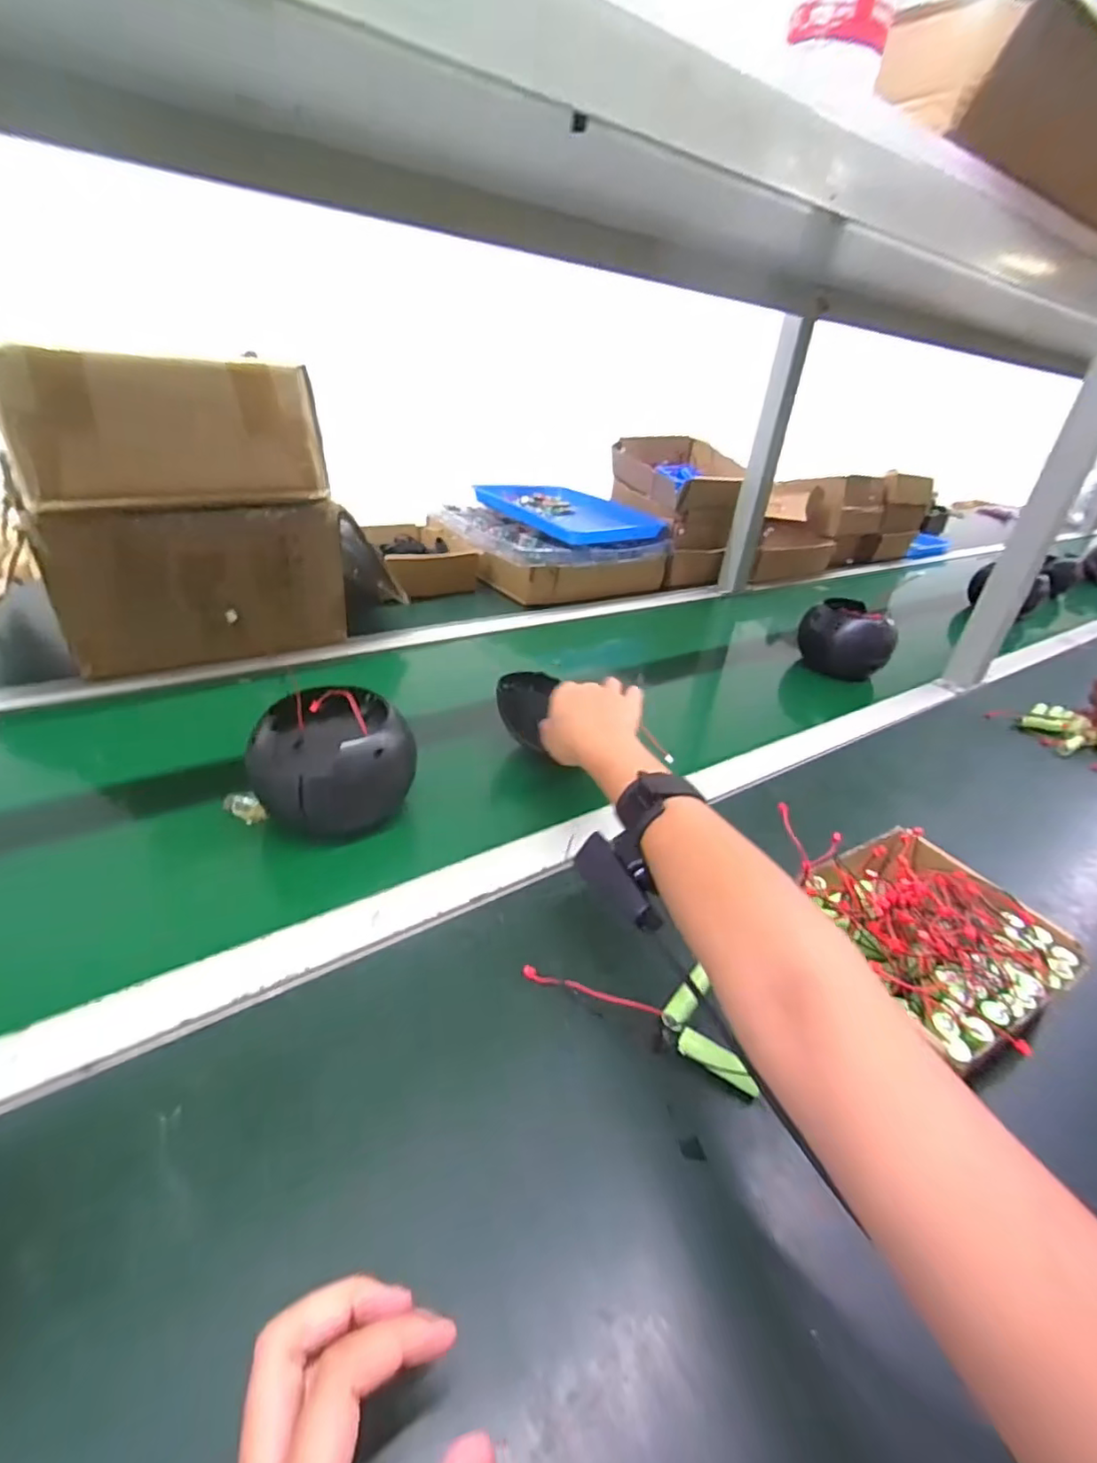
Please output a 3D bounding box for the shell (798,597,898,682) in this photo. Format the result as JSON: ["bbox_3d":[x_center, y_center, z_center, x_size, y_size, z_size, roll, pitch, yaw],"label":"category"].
[{"bbox_3d":[0.437,-0.139,0.885,0.096,0.087,0.100,-1,33,-13],"label":"shell"}]

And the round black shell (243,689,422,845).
[{"bbox_3d":[-0.179,0.027,0.497,0.110,0.101,0.105,4,30,-2],"label":"round black shell"}]

